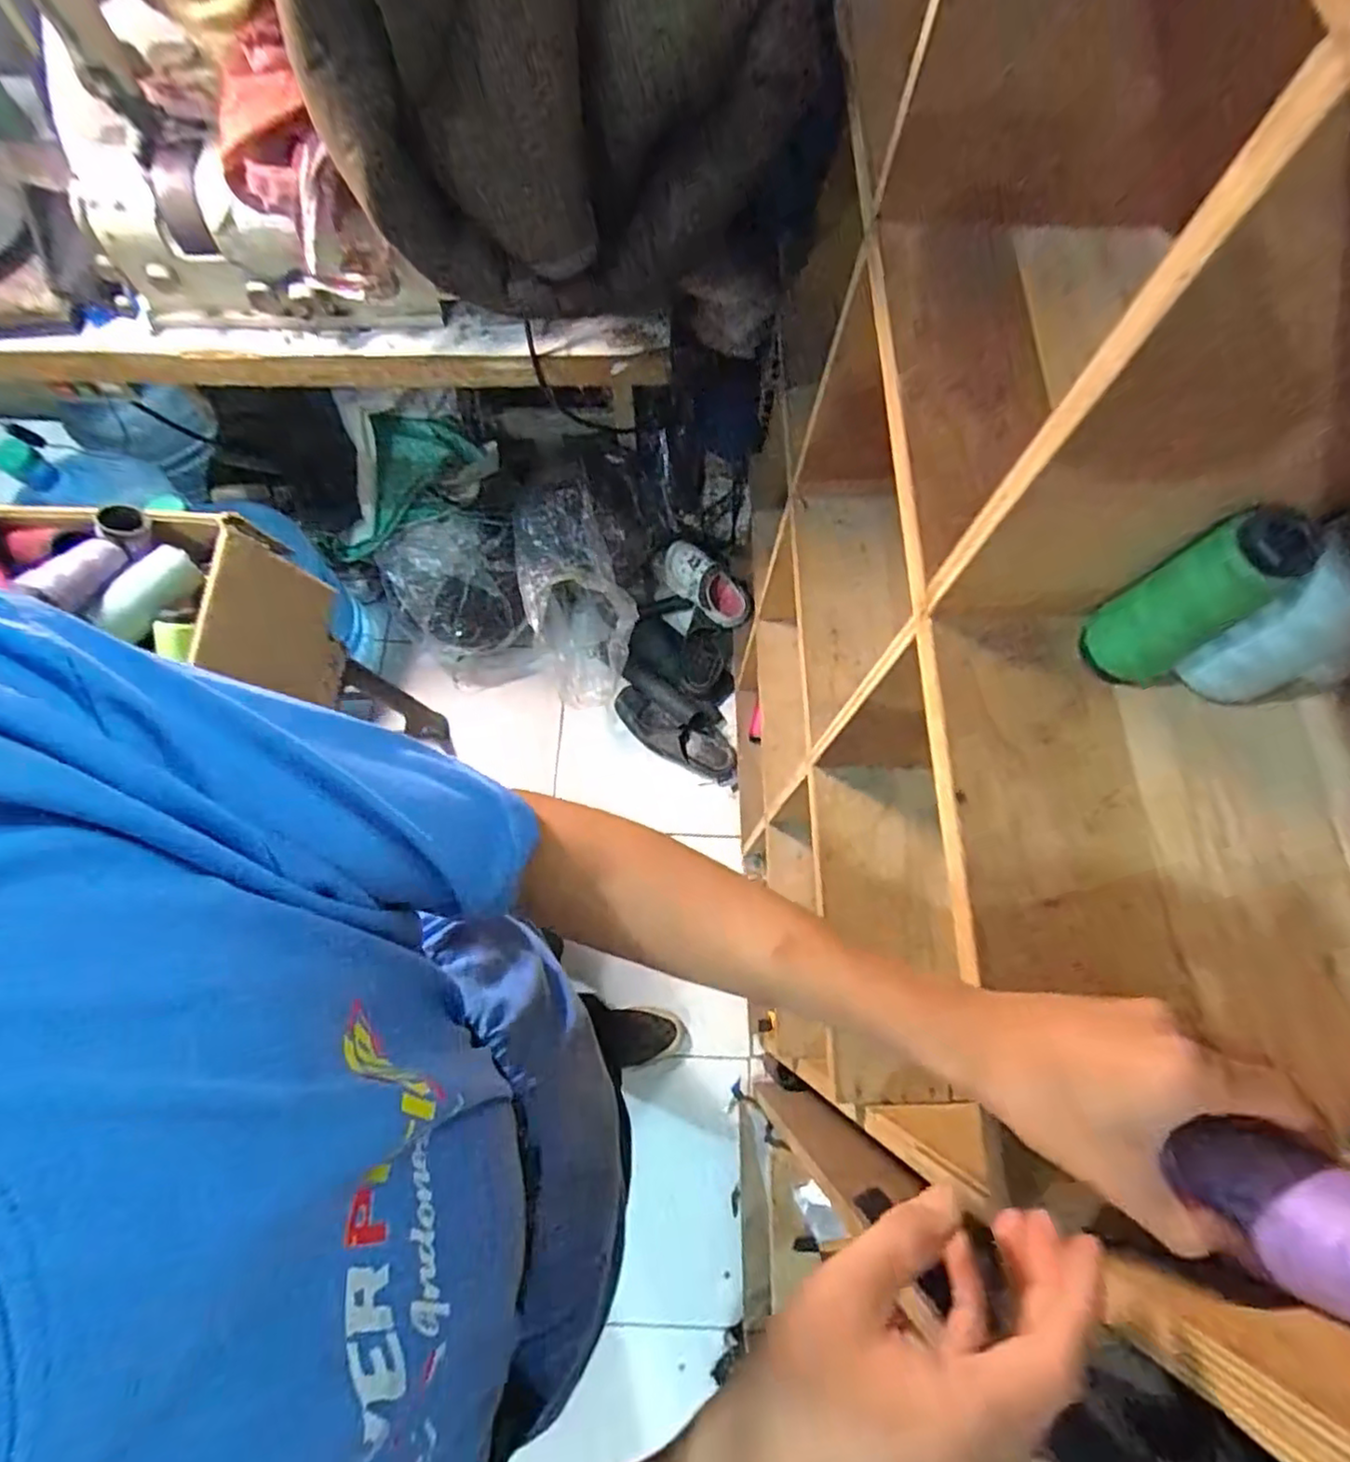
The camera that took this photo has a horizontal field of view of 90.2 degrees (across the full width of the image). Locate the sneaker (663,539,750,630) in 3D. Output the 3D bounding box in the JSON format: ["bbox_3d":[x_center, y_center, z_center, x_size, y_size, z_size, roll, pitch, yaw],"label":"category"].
[{"bbox_3d":[0.068,-0.306,1.419,0.212,0.082,0.091,38,72,-22],"label":"sneaker"}]

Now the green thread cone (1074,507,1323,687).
[{"bbox_3d":[0.260,-0.062,0.344,0.039,0.114,0.057,-25,74,-9],"label":"green thread cone"}]

